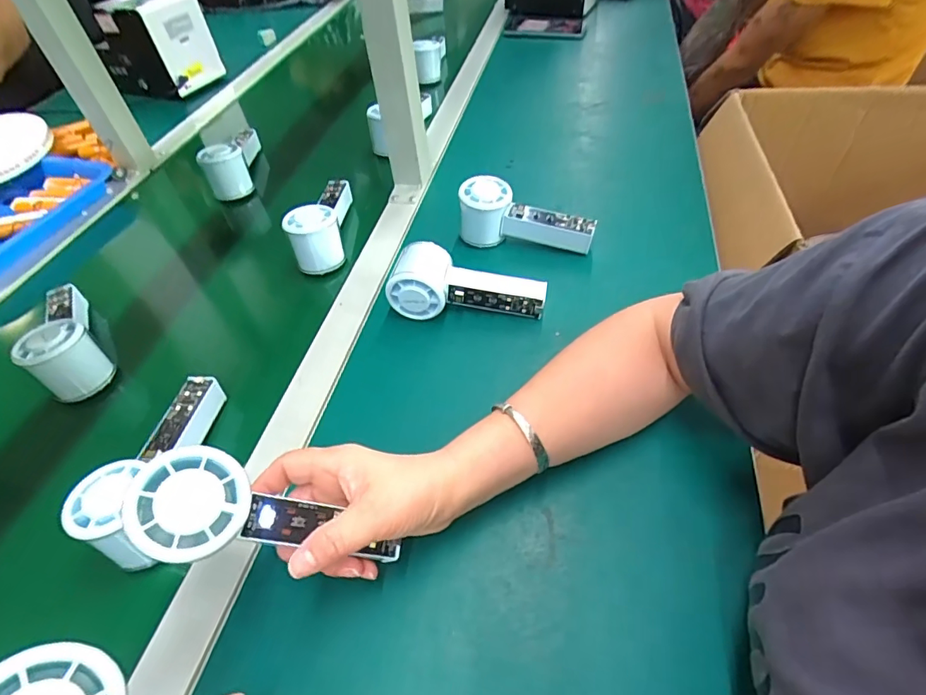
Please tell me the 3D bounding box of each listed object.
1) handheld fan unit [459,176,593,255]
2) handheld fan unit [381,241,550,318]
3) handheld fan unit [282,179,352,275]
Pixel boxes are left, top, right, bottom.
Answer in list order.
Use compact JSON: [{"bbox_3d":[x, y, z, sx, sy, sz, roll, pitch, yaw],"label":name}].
[{"bbox_3d":[0.071,-0.148,0.549,0.149,0.062,0.045,5,49,9],"label":"handheld fan unit"},{"bbox_3d":[0.004,-0.062,0.495,0.155,0.056,0.060,6,48,-8],"label":"handheld fan unit"},{"bbox_3d":[-0.165,-0.152,0.579,0.058,0.066,0.136,-6,49,-1],"label":"handheld fan unit"}]

